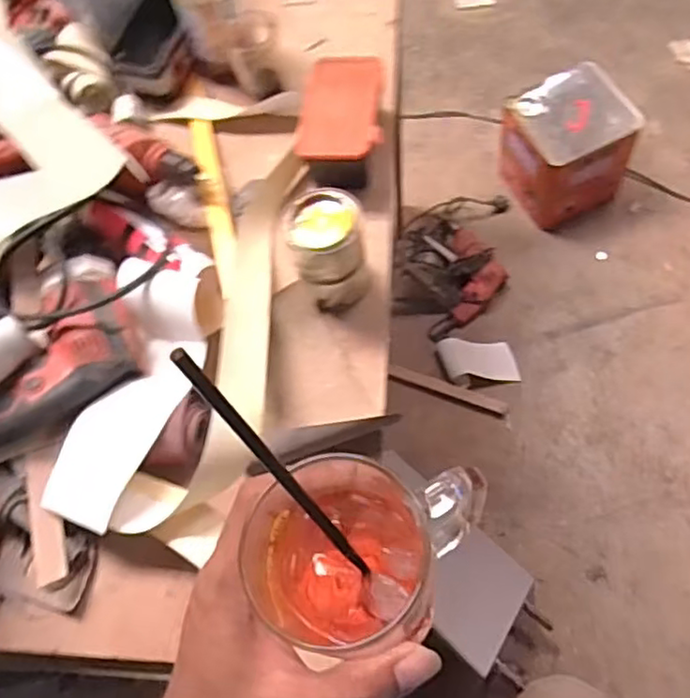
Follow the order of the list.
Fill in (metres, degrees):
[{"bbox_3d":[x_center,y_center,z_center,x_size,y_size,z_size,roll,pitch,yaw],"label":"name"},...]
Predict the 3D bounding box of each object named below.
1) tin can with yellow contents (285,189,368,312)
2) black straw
[{"bbox_3d":[-0.017,-0.097,0.642,0.069,0.113,0.071,-3,65,7],"label":"tin can with yellow contents"},{"bbox_3d":[-0.024,0.052,0.255,0.006,0.154,0.005,21,61,45],"label":"black straw"}]

